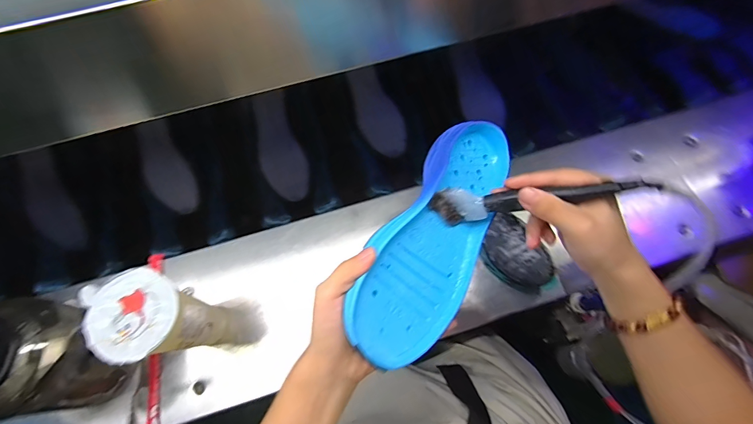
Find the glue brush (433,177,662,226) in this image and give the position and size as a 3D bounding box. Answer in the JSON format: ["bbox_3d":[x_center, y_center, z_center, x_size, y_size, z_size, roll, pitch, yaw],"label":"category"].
[{"bbox_3d":[0.130,-0.013,0.309,0.166,0.035,0.022,-8,67,28],"label":"glue brush"}]

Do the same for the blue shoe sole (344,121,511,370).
[{"bbox_3d":[0.060,0.014,0.332,0.099,0.041,0.248,39,62,-15],"label":"blue shoe sole"}]

